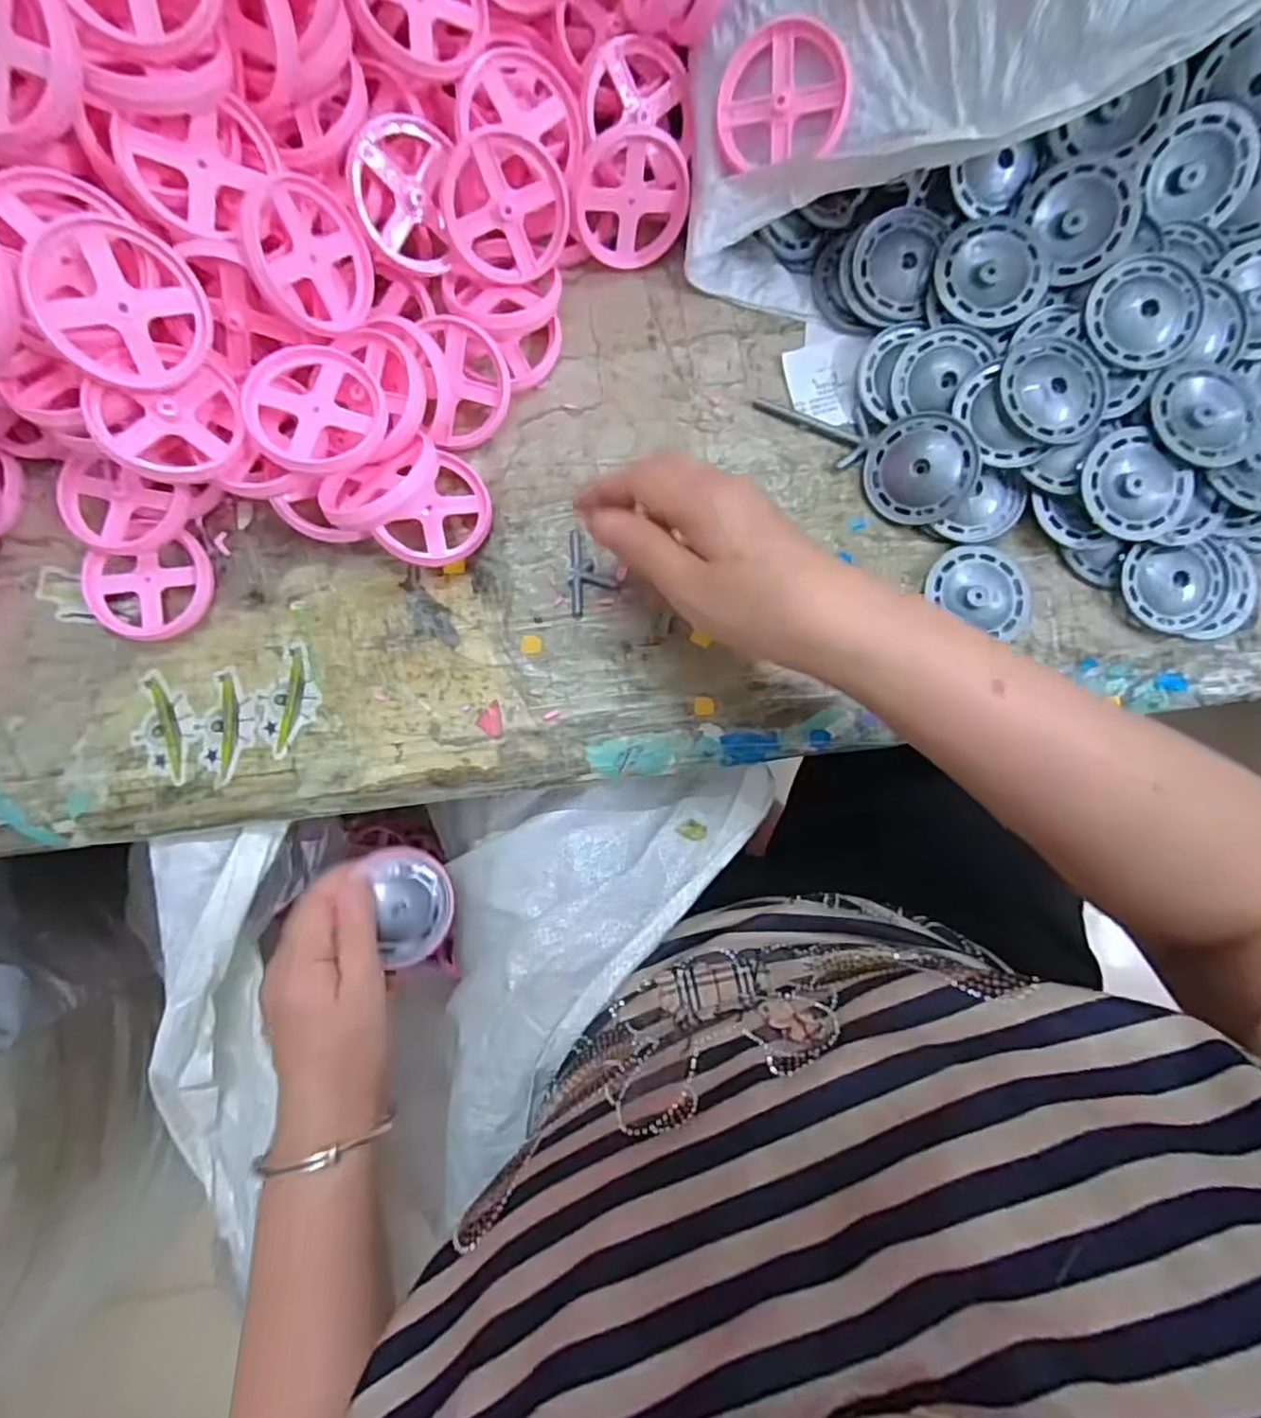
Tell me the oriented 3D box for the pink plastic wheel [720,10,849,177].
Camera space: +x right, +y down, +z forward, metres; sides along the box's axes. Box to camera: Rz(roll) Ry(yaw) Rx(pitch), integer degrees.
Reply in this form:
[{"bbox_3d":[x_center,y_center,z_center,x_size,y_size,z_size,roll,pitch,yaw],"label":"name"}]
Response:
[{"bbox_3d":[0.075,-0.302,0.326,0.063,0.006,0.057,5,110,18],"label":"pink plastic wheel"}]

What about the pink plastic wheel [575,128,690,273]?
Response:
[{"bbox_3d":[0.001,-0.268,0.352,0.058,0.059,0.007,2,48,-20],"label":"pink plastic wheel"}]

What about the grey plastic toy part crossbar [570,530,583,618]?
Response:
[{"bbox_3d":[-0.031,-0.076,0.372,0.006,0.006,0.049,-2,84,-1],"label":"grey plastic toy part crossbar"}]

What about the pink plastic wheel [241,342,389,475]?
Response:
[{"bbox_3d":[-0.154,-0.147,0.325,0.063,0.010,0.064,2,82,-11],"label":"pink plastic wheel"}]

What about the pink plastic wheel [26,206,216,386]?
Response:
[{"bbox_3d":[-0.225,-0.178,0.293,0.064,0.018,0.062,-20,126,-30],"label":"pink plastic wheel"}]

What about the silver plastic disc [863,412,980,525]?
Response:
[{"bbox_3d":[0.158,-0.131,0.362,0.056,0.006,0.056,4,101,22],"label":"silver plastic disc"}]

